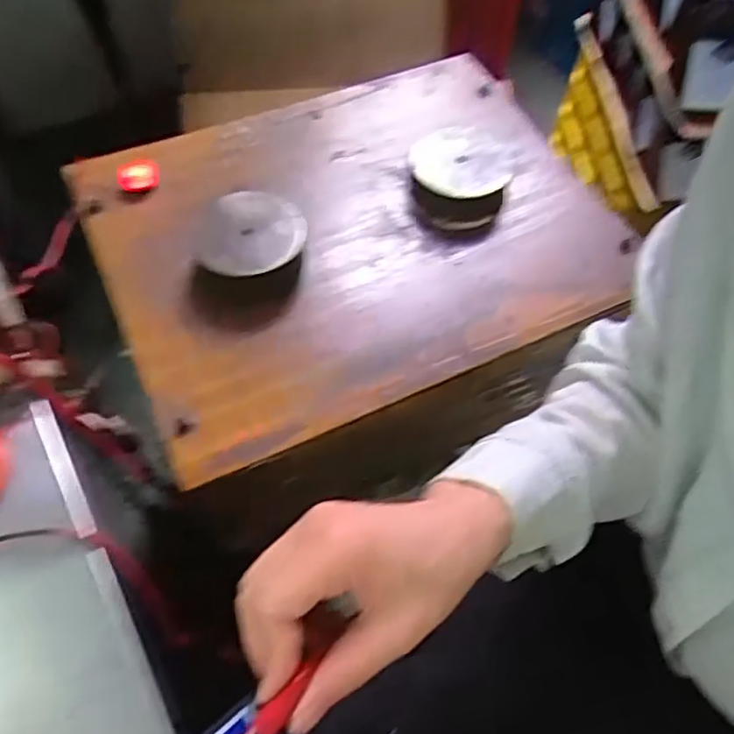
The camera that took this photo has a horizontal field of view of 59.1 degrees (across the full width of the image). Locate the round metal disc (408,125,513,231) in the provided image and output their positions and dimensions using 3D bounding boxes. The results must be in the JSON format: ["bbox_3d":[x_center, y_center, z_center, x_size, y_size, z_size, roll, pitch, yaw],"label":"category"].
[{"bbox_3d":[0.084,-0.182,0.609,0.096,0.037,0.100,8,60,3],"label":"round metal disc"}]

